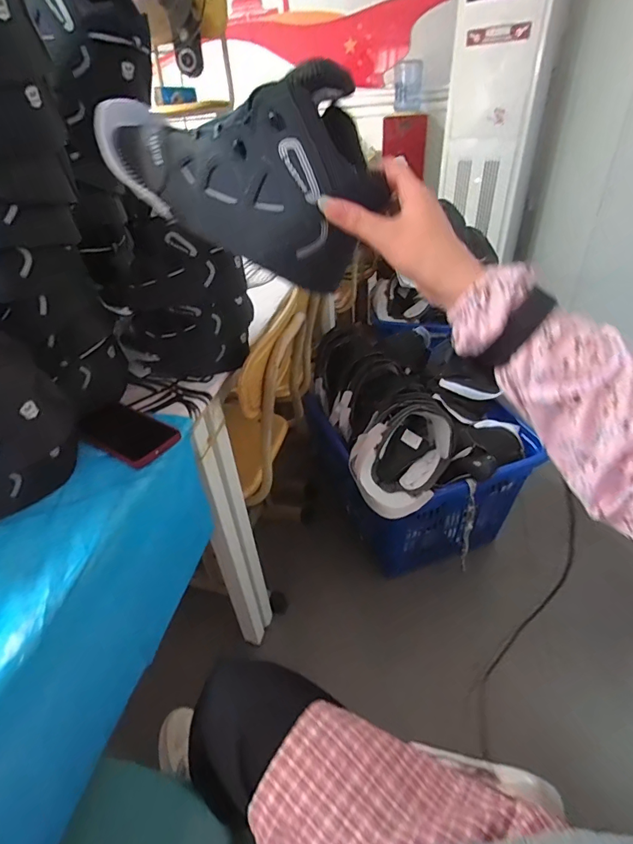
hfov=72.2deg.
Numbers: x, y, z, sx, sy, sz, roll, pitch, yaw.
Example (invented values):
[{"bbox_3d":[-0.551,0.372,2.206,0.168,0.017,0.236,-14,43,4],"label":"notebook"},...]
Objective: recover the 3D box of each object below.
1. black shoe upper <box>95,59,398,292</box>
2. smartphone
[{"bbox_3d":[-0.079,-0.210,0.386,0.256,0.148,0.100,17,43,26],"label":"black shoe upper"},{"bbox_3d":[-0.265,0.015,0.606,0.145,0.013,0.077,20,44,28],"label":"smartphone"}]

